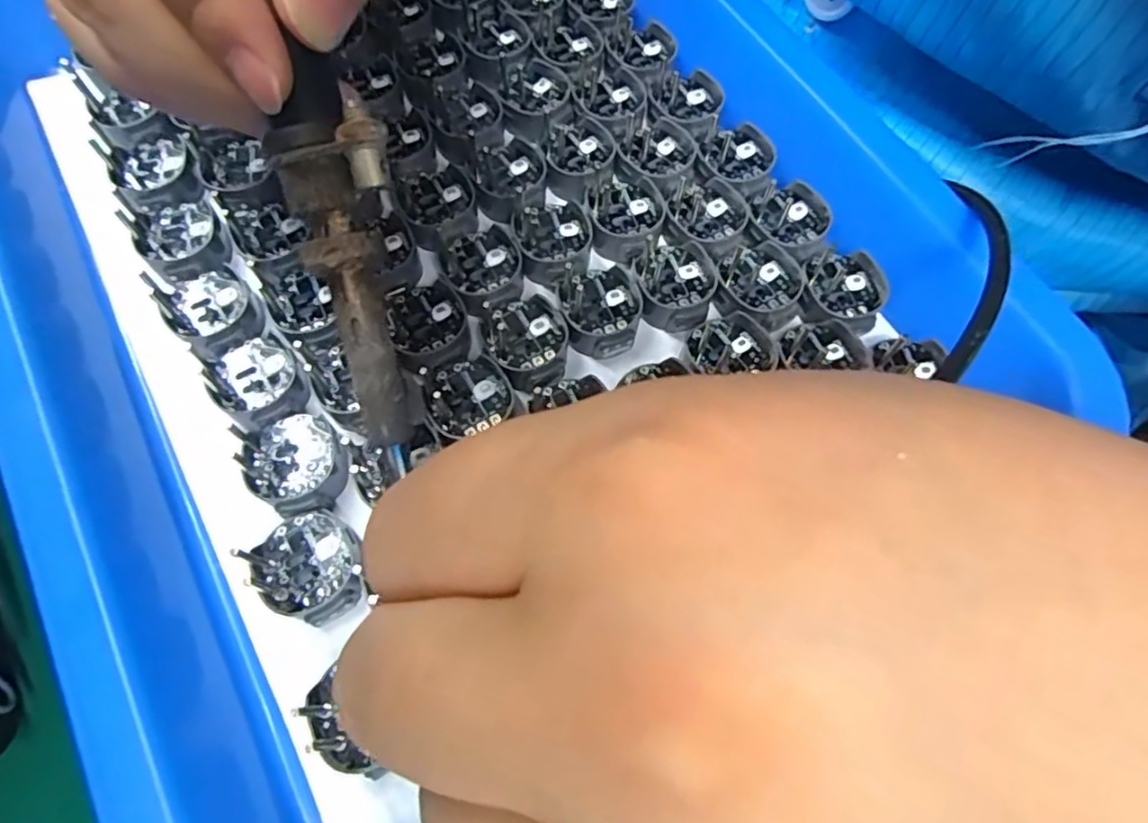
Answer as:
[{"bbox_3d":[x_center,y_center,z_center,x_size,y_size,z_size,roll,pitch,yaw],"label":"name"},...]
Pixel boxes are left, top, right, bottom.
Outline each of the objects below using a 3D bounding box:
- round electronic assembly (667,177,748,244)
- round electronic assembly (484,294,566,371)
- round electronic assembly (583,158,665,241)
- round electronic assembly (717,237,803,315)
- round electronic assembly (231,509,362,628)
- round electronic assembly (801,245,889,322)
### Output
[{"bbox_3d":[0.046,-0.069,0.223,0.022,0.005,0.027,-42,75,-16],"label":"round electronic assembly"},{"bbox_3d":[-0.015,-0.024,0.203,0.024,0.004,0.026,0,68,-1],"label":"round electronic assembly"},{"bbox_3d":[0.018,-0.070,0.222,0.028,0.006,0.024,43,73,14],"label":"round electronic assembly"},{"bbox_3d":[0.060,-0.044,0.213,0.027,0.004,0.025,0,68,-1],"label":"round electronic assembly"},{"bbox_3d":[-0.070,0.042,0.177,0.031,0.008,0.026,32,72,12],"label":"round electronic assembly"},{"bbox_3d":[0.087,-0.041,0.211,0.024,0.008,0.026,0,68,-1],"label":"round electronic assembly"}]

